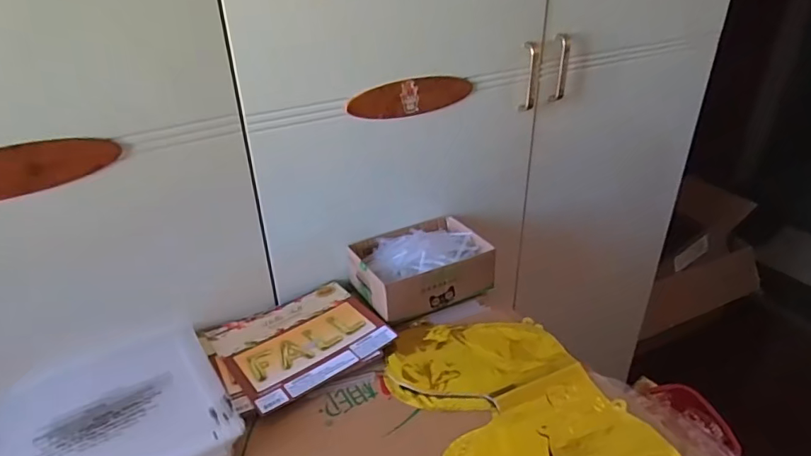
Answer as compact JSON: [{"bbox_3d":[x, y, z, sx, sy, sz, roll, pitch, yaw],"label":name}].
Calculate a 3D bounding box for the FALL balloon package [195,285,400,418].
[{"bbox_3d":[-0.138,0.144,0.656,0.205,0.016,0.173,-19,35,-29],"label":"FALL balloon package"}]

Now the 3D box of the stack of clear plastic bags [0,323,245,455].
[{"bbox_3d":[-0.311,0.201,0.540,0.221,0.033,0.231,-17,34,-26],"label":"stack of clear plastic bags"}]

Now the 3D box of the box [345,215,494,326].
[{"bbox_3d":[0.020,0.053,0.746,0.191,0.073,0.143,-15,33,-23],"label":"box"}]

